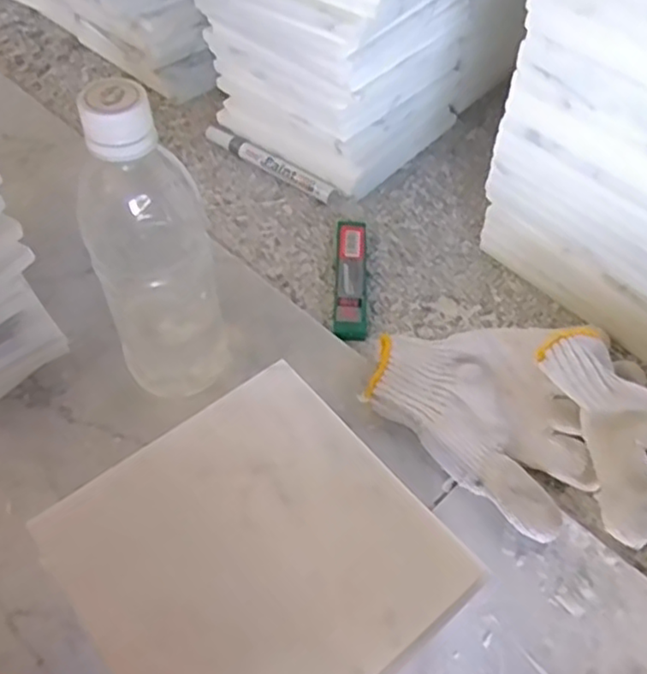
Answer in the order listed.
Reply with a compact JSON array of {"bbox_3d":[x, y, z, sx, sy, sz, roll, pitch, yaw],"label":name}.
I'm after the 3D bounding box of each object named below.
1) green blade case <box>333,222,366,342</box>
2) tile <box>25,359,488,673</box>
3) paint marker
[{"bbox_3d":[0.020,-0.044,0.511,0.022,0.012,0.113,2,51,1],"label":"green blade case"},{"bbox_3d":[-0.033,0.098,0.310,0.151,0.006,0.152,-31,58,-24],"label":"tile"},{"bbox_3d":[-0.050,-0.153,0.594,0.145,0.018,0.013,33,58,23],"label":"paint marker"}]

